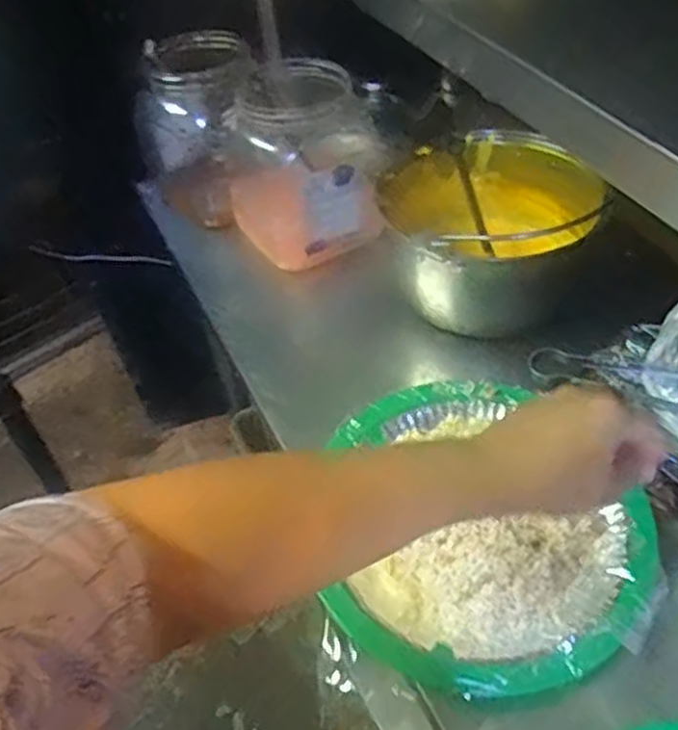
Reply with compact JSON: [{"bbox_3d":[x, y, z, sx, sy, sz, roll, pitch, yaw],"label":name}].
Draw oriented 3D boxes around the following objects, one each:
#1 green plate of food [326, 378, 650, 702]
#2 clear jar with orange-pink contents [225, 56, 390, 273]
[{"bbox_3d":[0.098,0.122,0.566,0.218,0.034,0.256,-24,48,-18],"label":"green plate of food"},{"bbox_3d":[-0.042,-0.221,0.811,0.135,0.163,0.146,-23,47,-17],"label":"clear jar with orange-pink contents"}]

